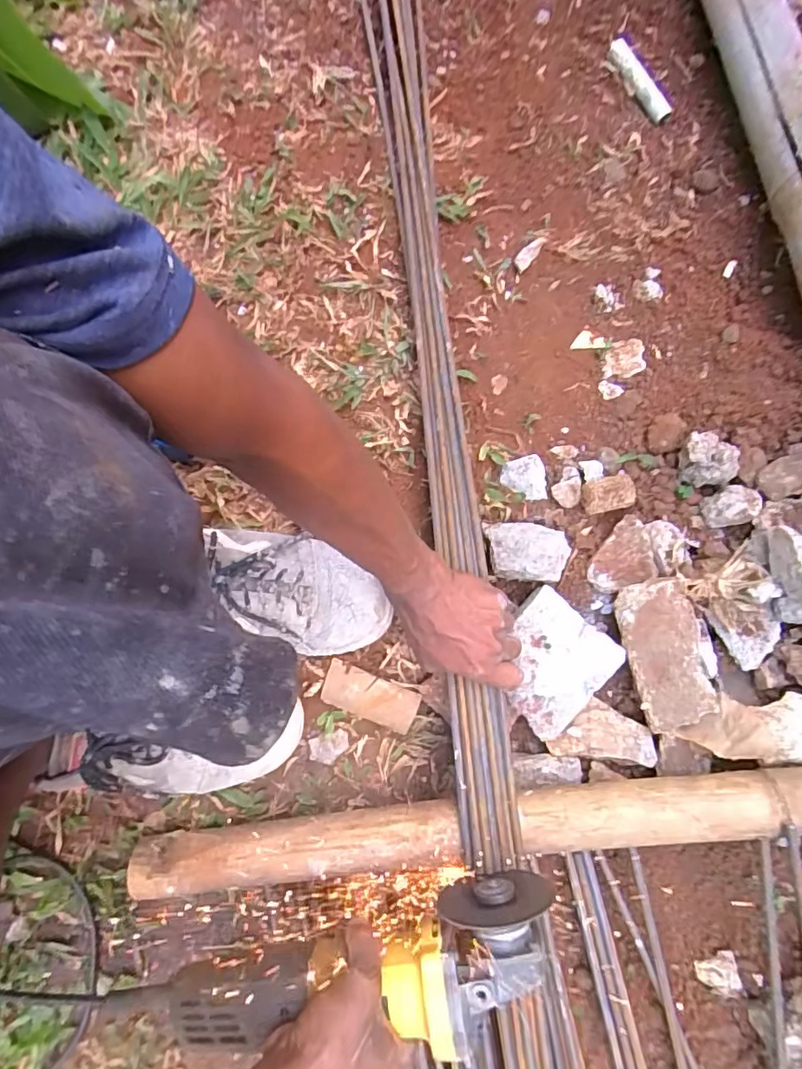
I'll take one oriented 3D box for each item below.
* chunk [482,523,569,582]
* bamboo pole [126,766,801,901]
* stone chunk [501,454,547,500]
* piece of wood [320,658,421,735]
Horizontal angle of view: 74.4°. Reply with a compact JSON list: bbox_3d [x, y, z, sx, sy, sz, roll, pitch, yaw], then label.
[{"bbox_3d":[0.123,0.017,0.509,0.082,0.030,0.054,4,80,7],"label":"chunk"},{"bbox_3d":[0.088,0.244,0.437,0.572,0.047,0.057,-8,78,4],"label":"bamboo pole"},{"bbox_3d":[0.128,-0.060,0.541,0.049,0.016,0.045,-1,79,6],"label":"stone chunk"},{"bbox_3d":[-0.030,0.157,0.503,0.090,0.009,0.043,24,98,-2],"label":"piece of wood"}]

